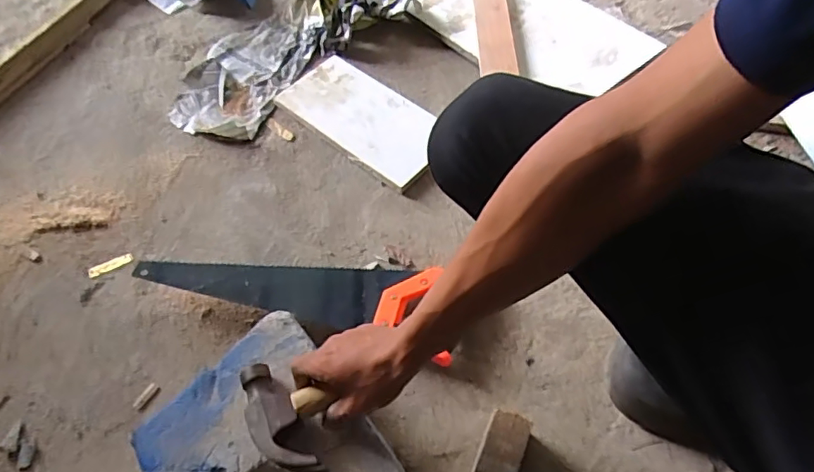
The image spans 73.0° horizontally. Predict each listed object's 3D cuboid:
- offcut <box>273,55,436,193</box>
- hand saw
[{"bbox_3d":[-0.065,-0.183,0.855,0.273,0.022,0.139,36,69,21],"label":"offcut"},{"bbox_3d":[-0.146,0.054,0.699,0.372,0.047,0.110,13,63,10],"label":"hand saw"}]

